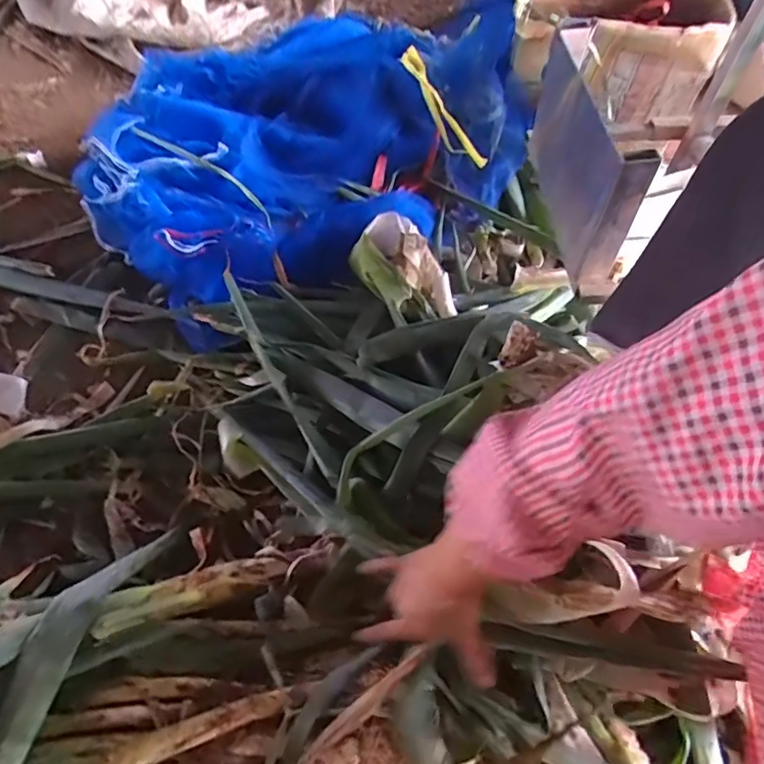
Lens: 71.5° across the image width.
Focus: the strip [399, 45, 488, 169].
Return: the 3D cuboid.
[{"bbox_3d":[0.099,-0.447,0.883,0.028,0.050,0.218,-46,108,-24],"label":"strip"}]

